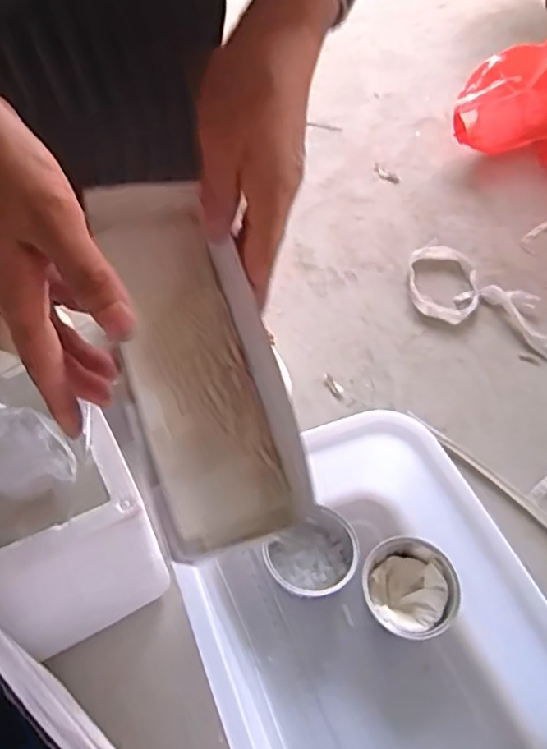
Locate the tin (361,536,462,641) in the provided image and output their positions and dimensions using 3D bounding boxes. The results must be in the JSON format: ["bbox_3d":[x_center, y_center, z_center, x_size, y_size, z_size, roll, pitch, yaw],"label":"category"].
[{"bbox_3d":[0.115,0.188,0.531,0.076,0.039,0.082,0,50,0],"label":"tin"}]

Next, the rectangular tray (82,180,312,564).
[{"bbox_3d":[-0.049,-0.015,0.367,0.088,0.035,0.233,-15,79,-13],"label":"rectangular tray"}]

